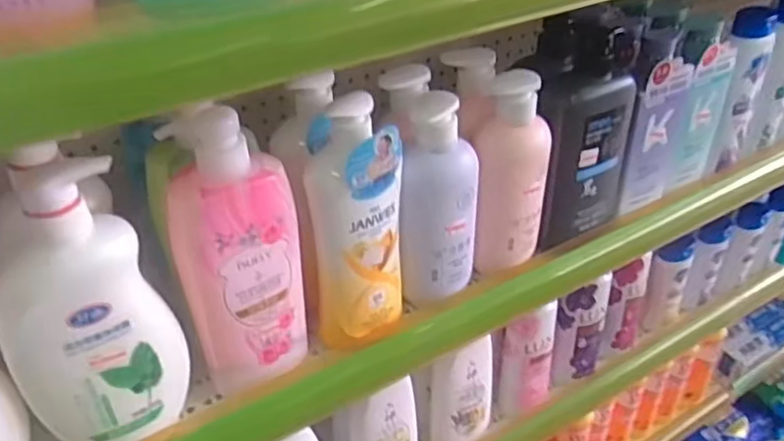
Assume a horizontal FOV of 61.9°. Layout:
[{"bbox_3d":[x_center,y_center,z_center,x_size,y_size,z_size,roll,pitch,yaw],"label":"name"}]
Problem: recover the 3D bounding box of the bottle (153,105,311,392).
[{"bbox_3d":[-0.115,0.029,0.497,0.088,0.226,0.048,-19,41,-24],"label":"bottle"}]

